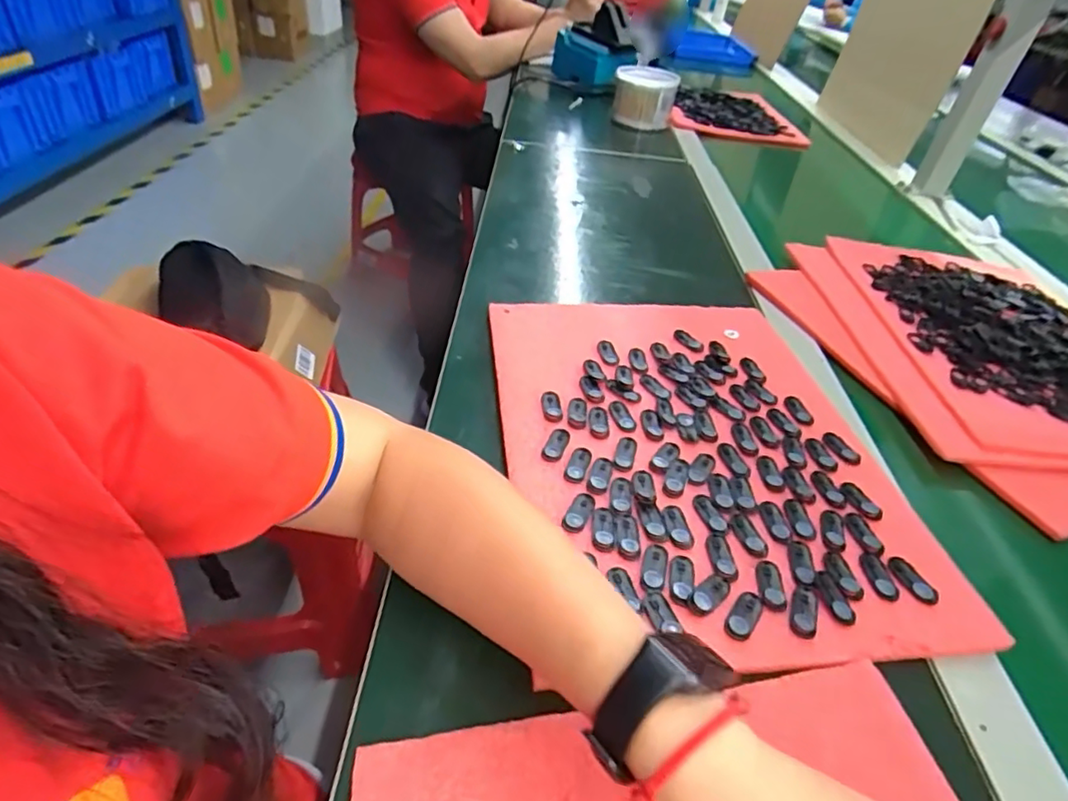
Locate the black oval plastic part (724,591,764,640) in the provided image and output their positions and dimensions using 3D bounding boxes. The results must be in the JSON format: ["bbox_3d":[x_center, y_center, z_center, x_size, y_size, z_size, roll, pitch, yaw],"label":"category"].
[{"bbox_3d":[0.115,0.117,0.325,0.014,0.004,0.033,29,44,24],"label":"black oval plastic part"}]

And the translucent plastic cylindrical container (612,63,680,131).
[{"bbox_3d":[0.199,-0.549,1.076,0.107,0.087,0.114,12,40,6],"label":"translucent plastic cylindrical container"}]

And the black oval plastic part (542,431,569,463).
[{"bbox_3d":[0.016,0.030,0.413,0.014,0.004,0.031,18,41,13],"label":"black oval plastic part"}]

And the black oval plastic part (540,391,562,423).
[{"bbox_3d":[0.013,0.004,0.444,0.014,0.004,0.032,-2,40,-11],"label":"black oval plastic part"}]

